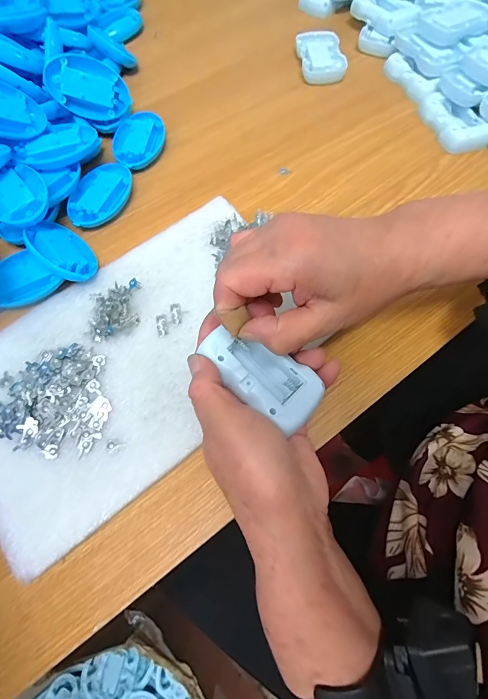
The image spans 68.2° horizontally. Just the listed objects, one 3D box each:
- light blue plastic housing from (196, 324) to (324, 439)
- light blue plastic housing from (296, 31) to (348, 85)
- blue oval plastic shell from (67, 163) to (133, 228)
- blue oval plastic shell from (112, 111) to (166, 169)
[{"bbox_3d":[0.013,0.016,0.243,0.081,0.022,0.043,36,70,16],"label":"light blue plastic housing"},{"bbox_3d":[0.100,-0.380,0.470,0.054,0.023,0.084,-7,66,-2],"label":"light blue plastic housing"},{"bbox_3d":[-0.146,-0.154,0.372,0.050,0.021,0.080,16,68,8],"label":"blue oval plastic shell"},{"bbox_3d":[-0.118,-0.230,0.406,0.050,0.023,0.081,10,67,5],"label":"blue oval plastic shell"}]

